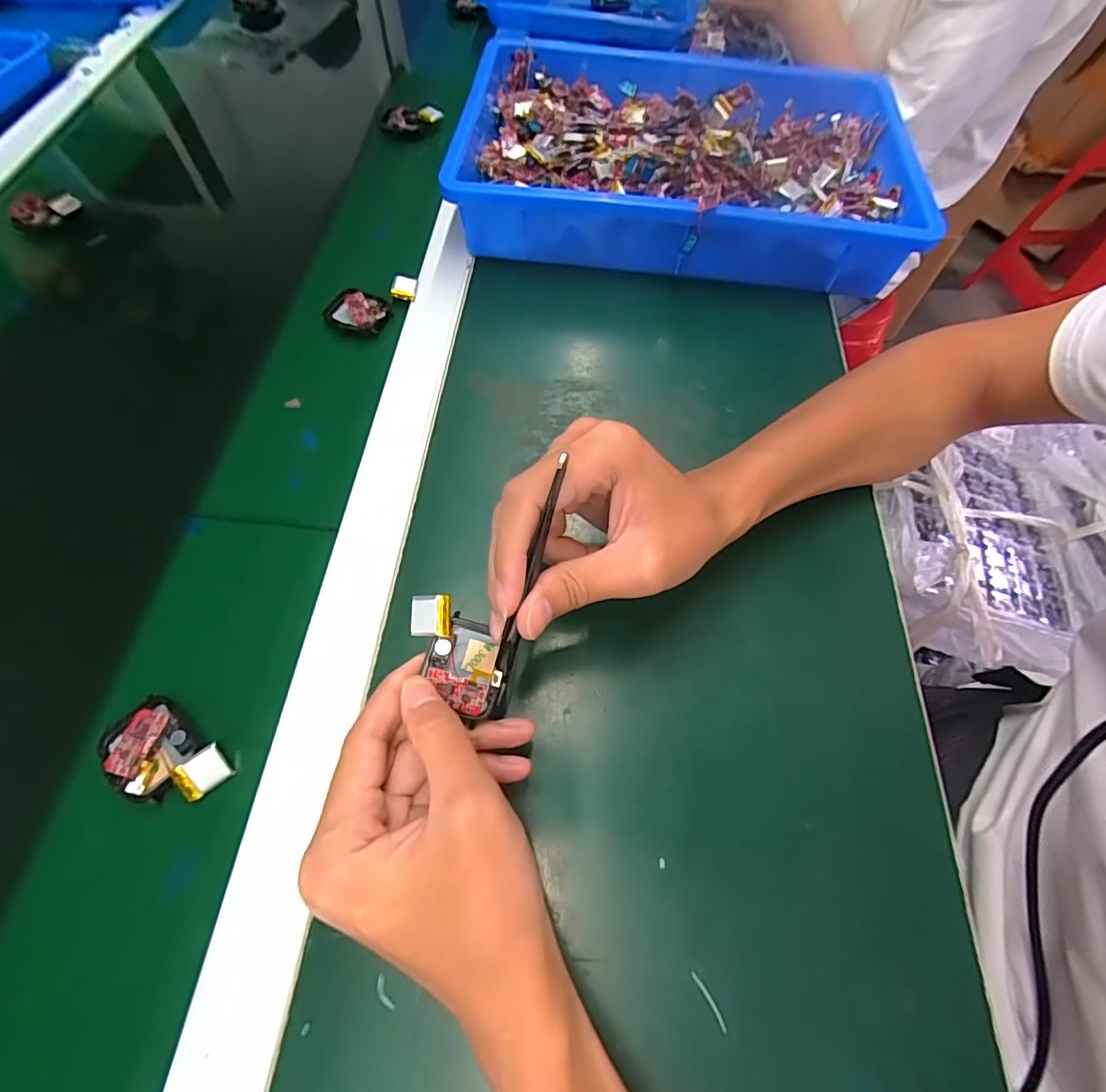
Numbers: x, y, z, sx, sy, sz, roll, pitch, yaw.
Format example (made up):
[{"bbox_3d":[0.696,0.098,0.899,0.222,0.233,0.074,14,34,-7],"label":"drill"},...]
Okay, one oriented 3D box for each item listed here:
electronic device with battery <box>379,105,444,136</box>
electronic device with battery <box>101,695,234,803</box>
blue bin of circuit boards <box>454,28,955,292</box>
[{"bbox_3d":[-0.142,-0.429,0.532,0.061,0.016,0.025,-9,60,-6],"label":"electronic device with battery"},{"bbox_3d":[-0.193,0.105,0.262,0.062,0.014,0.037,31,66,13],"label":"electronic device with battery"},{"bbox_3d":[0.109,-0.344,0.472,0.363,0.079,0.265,5,63,1],"label":"blue bin of circuit boards"}]

